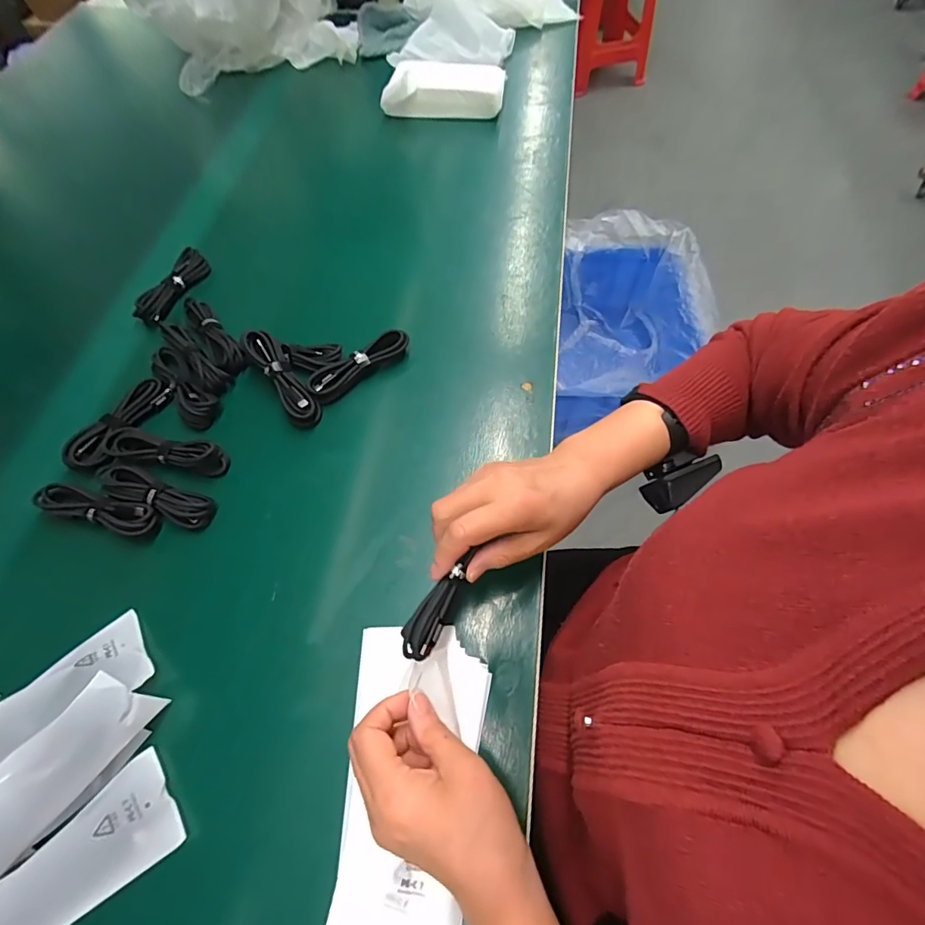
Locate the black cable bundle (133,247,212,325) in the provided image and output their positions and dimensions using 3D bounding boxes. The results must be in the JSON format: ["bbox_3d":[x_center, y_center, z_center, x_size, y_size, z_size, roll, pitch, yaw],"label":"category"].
[{"bbox_3d":[-0.336,-0.203,0.538,0.023,0.029,0.104,23,63,12],"label":"black cable bundle"}]

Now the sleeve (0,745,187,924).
[{"bbox_3d":[-0.257,0.258,0.279,0.149,0.029,0.060,-34,67,-18],"label":"sleeve"}]

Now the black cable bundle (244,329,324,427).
[{"bbox_3d":[-0.176,-0.083,0.454,0.029,0.021,0.108,-34,81,-18],"label":"black cable bundle"}]

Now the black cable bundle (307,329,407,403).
[{"bbox_3d":[-0.107,-0.102,0.476,0.110,0.024,0.032,-39,68,-20],"label":"black cable bundle"}]

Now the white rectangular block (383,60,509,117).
[{"bbox_3d":[-0.027,-0.555,0.692,0.176,0.054,0.072,8,63,6],"label":"white rectangular block"}]

